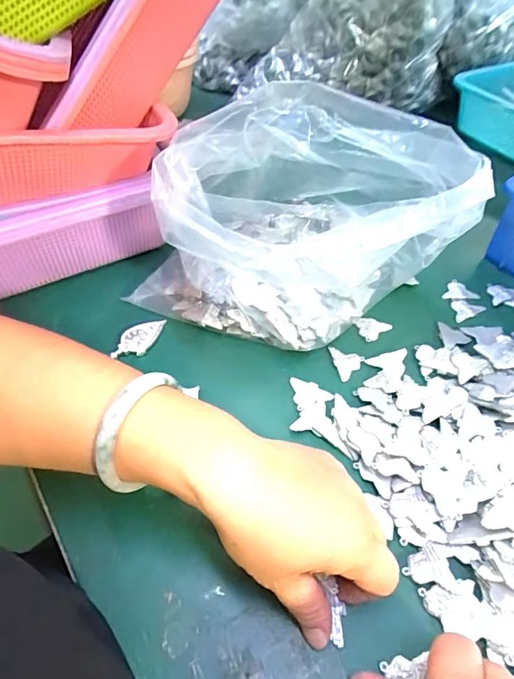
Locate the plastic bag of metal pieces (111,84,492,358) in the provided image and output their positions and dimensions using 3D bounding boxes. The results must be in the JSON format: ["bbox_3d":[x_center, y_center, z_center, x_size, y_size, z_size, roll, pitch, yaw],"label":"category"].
[{"bbox_3d":[0.026,-0.096,0.358,0.260,0.159,0.142,14,50,10],"label":"plastic bag of metal pieces"}]

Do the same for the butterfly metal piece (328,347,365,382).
[{"bbox_3d":[0.078,0.019,0.367,0.027,0.004,0.033,-6,49,-7],"label":"butterfly metal piece"}]

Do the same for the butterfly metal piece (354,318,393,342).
[{"bbox_3d":[0.107,-0.012,0.394,0.032,0.004,0.023,-16,51,-15],"label":"butterfly metal piece"}]

